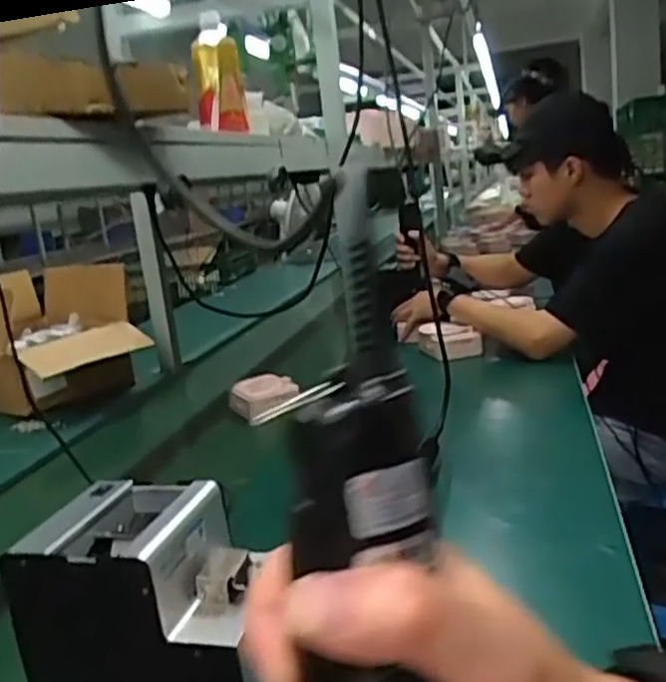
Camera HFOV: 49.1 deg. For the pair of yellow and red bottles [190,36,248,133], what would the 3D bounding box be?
[{"bbox_3d":[-0.168,-0.374,1.077,0.068,0.124,0.066,-9,13,-8],"label":"pair of yellow and red bottles"}]

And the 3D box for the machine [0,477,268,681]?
[{"bbox_3d":[-0.144,0.201,0.582,0.179,0.135,0.127,-4,13,14],"label":"machine"}]

